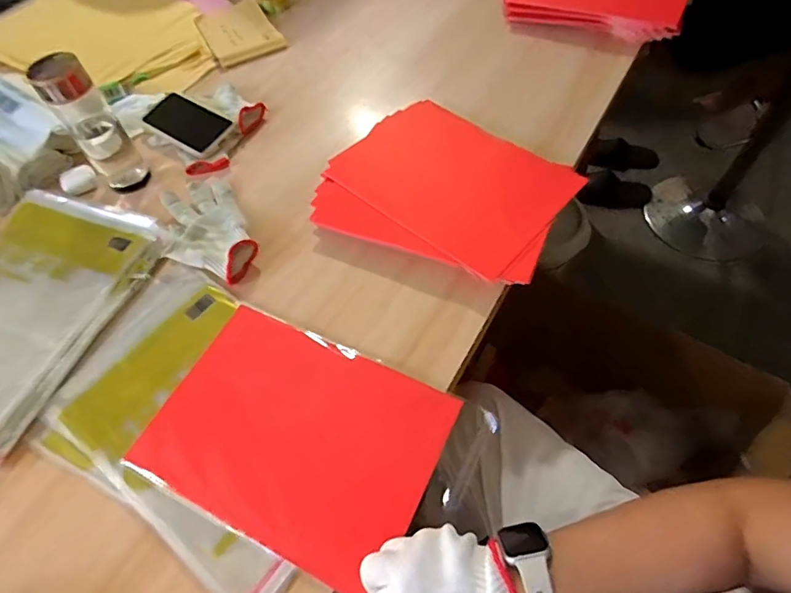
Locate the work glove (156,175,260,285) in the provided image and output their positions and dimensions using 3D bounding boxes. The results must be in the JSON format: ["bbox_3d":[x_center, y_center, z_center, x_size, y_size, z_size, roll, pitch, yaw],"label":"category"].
[{"bbox_3d":[-0.261,-0.093,0.663,0.106,0.034,0.199,-25,58,-12],"label":"work glove"}]

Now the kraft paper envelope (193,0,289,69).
[{"bbox_3d":[-0.313,-0.534,0.974,0.134,0.021,0.186,-27,59,-13],"label":"kraft paper envelope"}]

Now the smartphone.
[{"bbox_3d":[-0.334,-0.279,0.790,0.169,0.016,0.082,34,74,24],"label":"smartphone"}]

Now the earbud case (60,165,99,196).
[{"bbox_3d":[-0.488,-0.178,0.752,0.050,0.021,0.044,-41,63,-20],"label":"earbud case"}]

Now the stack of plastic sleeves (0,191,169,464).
[{"bbox_3d":[-0.477,0.016,0.615,0.255,0.028,0.347,17,59,16],"label":"stack of plastic sleeves"}]

